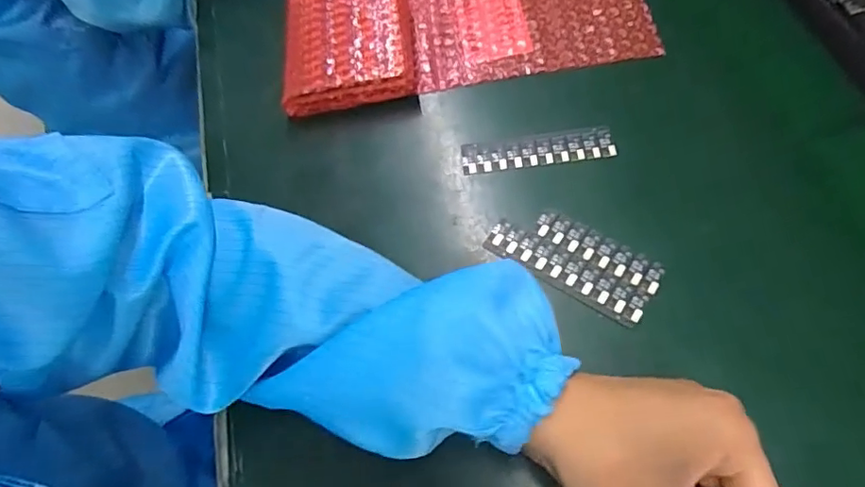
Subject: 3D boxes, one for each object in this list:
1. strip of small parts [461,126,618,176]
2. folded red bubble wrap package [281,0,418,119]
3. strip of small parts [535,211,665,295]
[{"bbox_3d":[0.069,-0.062,0.366,0.097,0.008,0.023,-6,62,4],"label":"strip of small parts"},{"bbox_3d":[-0.062,-0.155,0.425,0.095,0.031,0.121,-6,62,4],"label":"folded red bubble wrap package"},{"bbox_3d":[0.098,0.004,0.330,0.076,0.004,0.021,30,74,21],"label":"strip of small parts"}]

